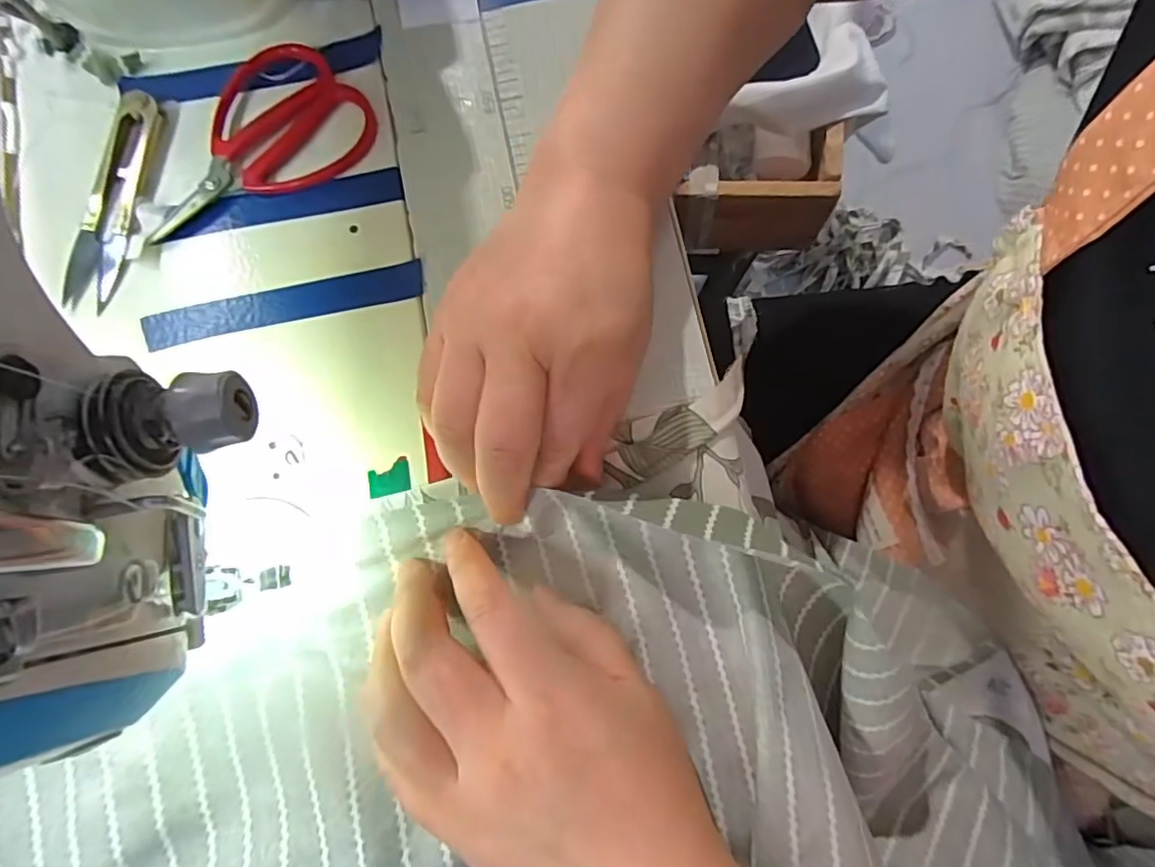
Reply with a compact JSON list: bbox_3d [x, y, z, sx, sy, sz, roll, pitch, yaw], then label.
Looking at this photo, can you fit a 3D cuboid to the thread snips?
[{"bbox_3d":[-0.211,-0.107,0.266,0.024,0.007,0.103,7,79,2],"label":"thread snips"}]

